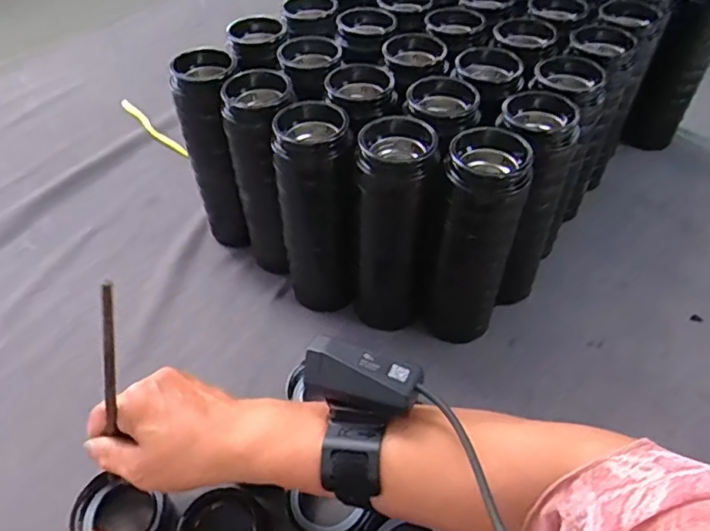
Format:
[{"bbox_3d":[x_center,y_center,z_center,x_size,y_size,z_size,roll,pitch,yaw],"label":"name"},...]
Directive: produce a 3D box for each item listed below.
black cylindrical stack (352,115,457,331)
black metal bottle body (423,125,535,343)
[{"bbox_3d":[0.033,-0.029,0.486,0.069,0.201,0.071,-1,49,1],"label":"black cylindrical stack"},{"bbox_3d":[0.103,-0.016,0.475,0.062,0.204,0.057,16,52,15],"label":"black metal bottle body"}]

